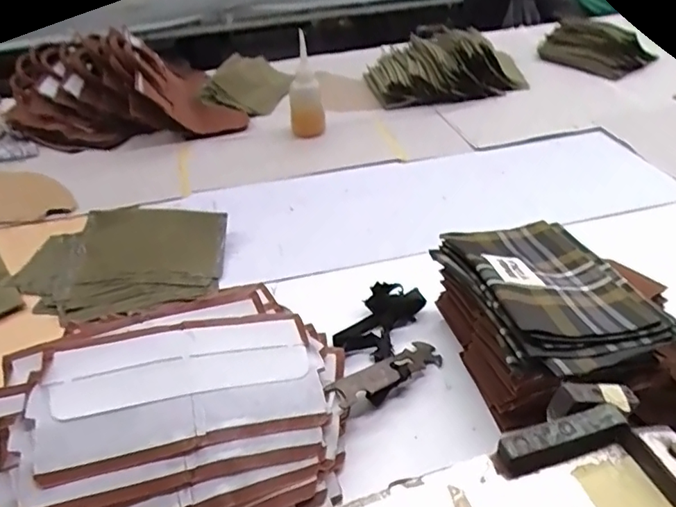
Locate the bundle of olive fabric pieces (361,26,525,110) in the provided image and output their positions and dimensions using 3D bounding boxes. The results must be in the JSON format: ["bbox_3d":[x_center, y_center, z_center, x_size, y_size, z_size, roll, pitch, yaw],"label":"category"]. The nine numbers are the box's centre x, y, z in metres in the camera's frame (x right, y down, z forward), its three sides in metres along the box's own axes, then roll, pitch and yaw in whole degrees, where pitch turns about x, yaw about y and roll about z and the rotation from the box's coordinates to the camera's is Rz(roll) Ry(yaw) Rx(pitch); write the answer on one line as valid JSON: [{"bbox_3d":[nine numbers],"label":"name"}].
[{"bbox_3d":[0.218,-0.397,1.112,0.312,0.114,0.215,-17,41,-16],"label":"bundle of olive fabric pieces"}]

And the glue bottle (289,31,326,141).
[{"bbox_3d":[-0.056,-0.286,0.924,0.060,0.202,0.049,-1,37,-1],"label":"glue bottle"}]

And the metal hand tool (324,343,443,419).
[{"bbox_3d":[0.048,0.121,0.516,0.130,0.018,0.035,-16,52,-34],"label":"metal hand tool"}]

